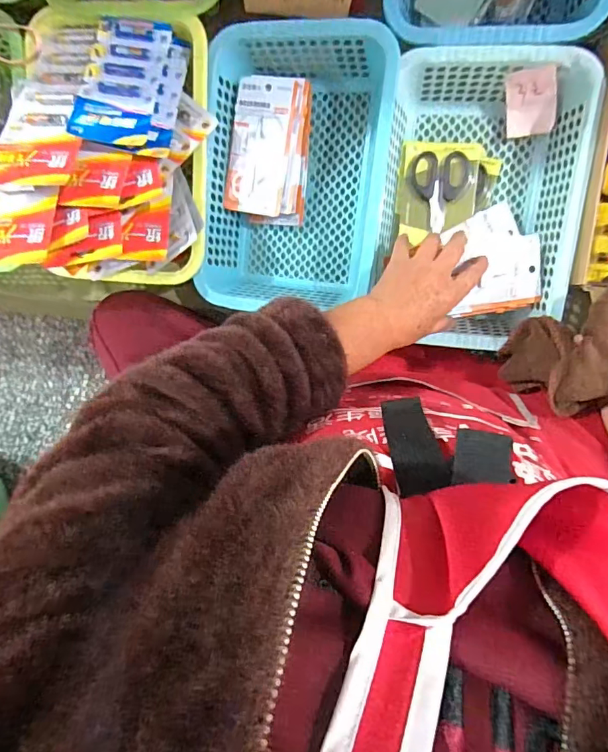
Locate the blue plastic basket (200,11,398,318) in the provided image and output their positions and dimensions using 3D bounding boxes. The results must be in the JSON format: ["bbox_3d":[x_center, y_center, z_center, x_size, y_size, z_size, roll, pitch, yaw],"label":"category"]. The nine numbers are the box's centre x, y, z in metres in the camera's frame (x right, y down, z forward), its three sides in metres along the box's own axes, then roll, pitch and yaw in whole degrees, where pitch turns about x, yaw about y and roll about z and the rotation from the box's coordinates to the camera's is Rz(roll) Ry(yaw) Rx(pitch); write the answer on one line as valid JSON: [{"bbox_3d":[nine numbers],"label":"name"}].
[{"bbox_3d":[-0.011,-0.236,0.569,0.207,0.115,0.300,7,97,7],"label":"blue plastic basket"}]

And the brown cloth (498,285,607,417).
[{"bbox_3d":[0.295,-0.044,0.477,0.089,0.092,0.179,45,99,1],"label":"brown cloth"}]

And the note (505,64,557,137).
[{"bbox_3d":[0.252,-0.303,0.527,0.051,0.004,0.071,4,140,27],"label":"note"}]

